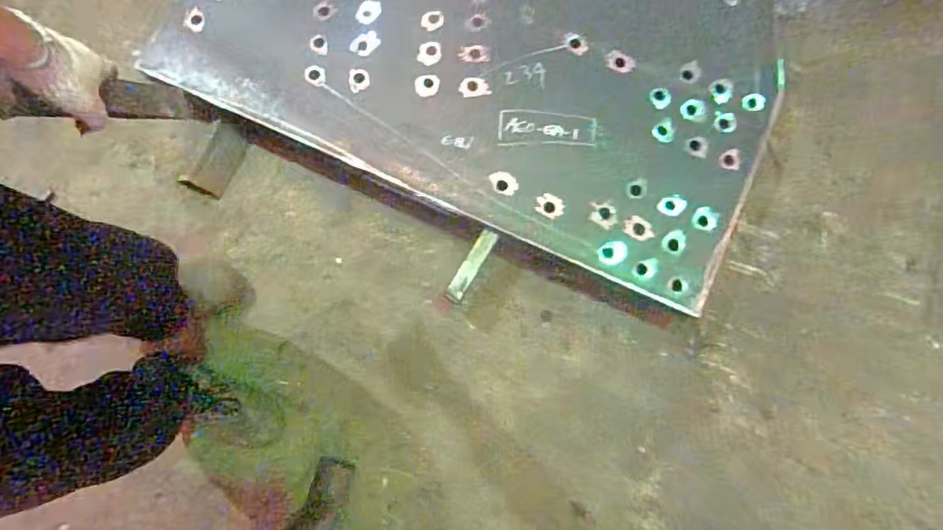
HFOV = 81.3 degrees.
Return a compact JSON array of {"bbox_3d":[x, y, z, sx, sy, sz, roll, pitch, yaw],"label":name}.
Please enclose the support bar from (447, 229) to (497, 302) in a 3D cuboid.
[{"bbox_3d":[0.000,0.001,1.058,0.033,0.021,0.154,29,78,6],"label":"support bar"}]

